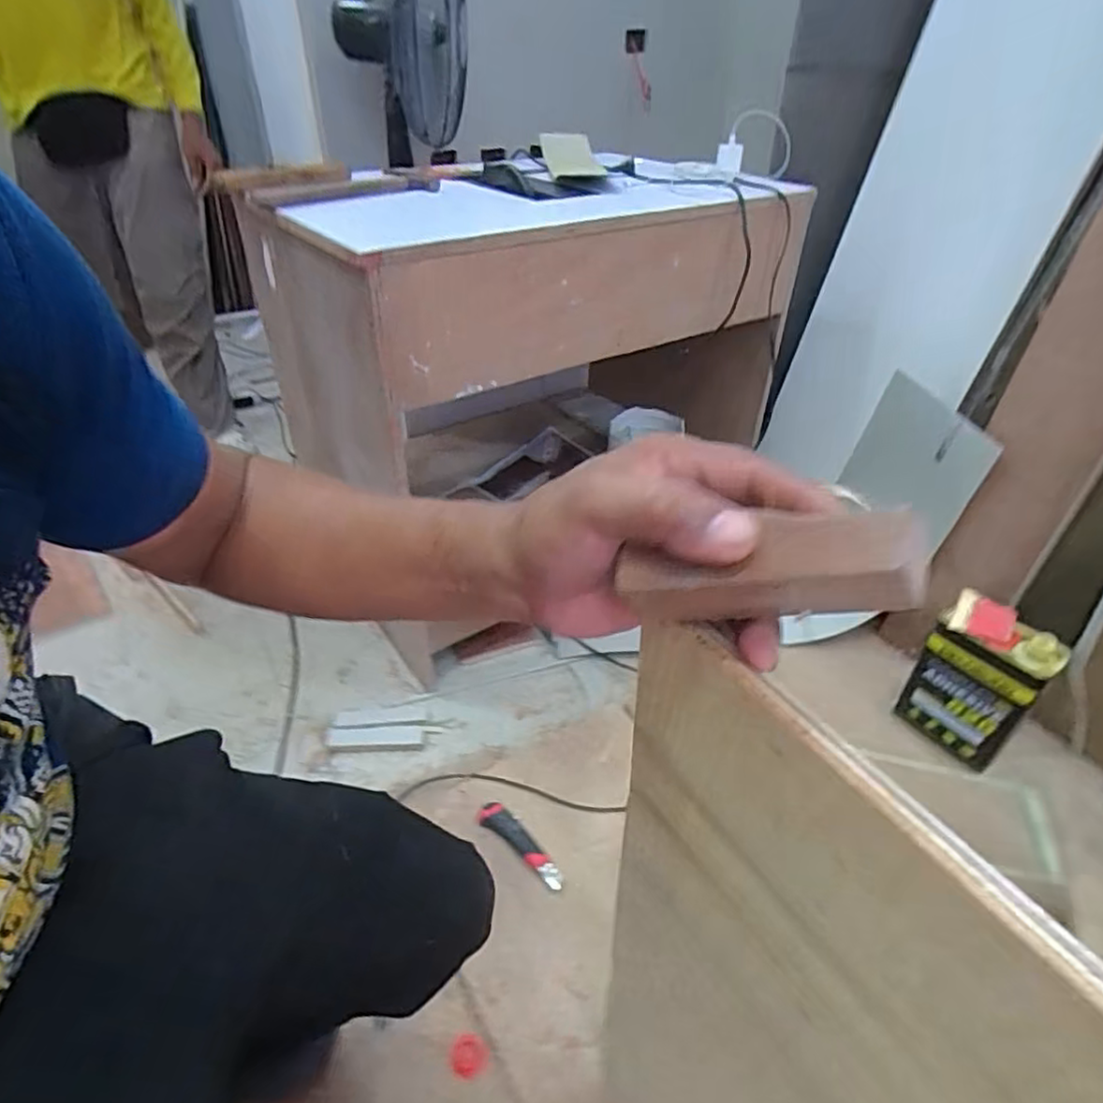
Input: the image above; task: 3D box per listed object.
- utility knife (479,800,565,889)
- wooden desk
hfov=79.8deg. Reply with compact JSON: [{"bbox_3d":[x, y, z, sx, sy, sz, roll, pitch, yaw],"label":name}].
[{"bbox_3d":[-0.046,0.445,1.006,0.041,0.016,0.172,-31,47,-34],"label":"utility knife"},{"bbox_3d":[-0.017,-0.300,1.367,0.840,0.801,0.464,-24,44,-29],"label":"wooden desk"}]

